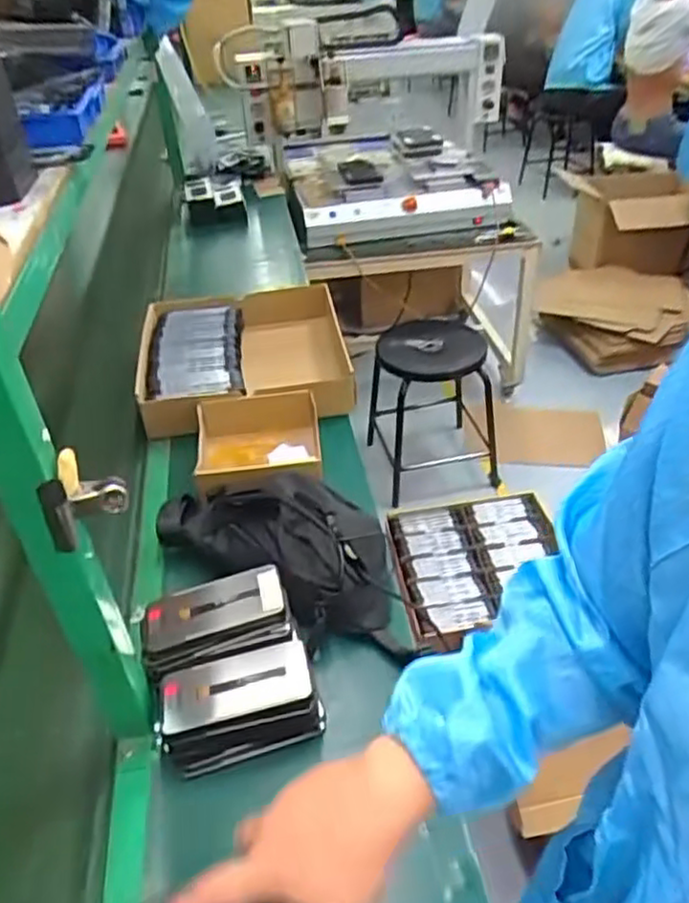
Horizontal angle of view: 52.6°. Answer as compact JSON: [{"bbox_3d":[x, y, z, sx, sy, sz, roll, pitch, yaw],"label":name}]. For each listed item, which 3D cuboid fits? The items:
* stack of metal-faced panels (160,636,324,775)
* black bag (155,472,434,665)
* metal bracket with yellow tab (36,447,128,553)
[{"bbox_3d":[-0.112,0.268,0.742,0.161,0.070,0.086,-12,39,-11],"label":"stack of metal-faced panels"},{"bbox_3d":[-0.065,0.119,0.891,0.385,0.109,0.168,26,46,32],"label":"black bag"},{"bbox_3d":[-0.211,0.037,0.563,0.065,0.076,0.024,-22,42,-23],"label":"metal bracket with yellow tab"}]

